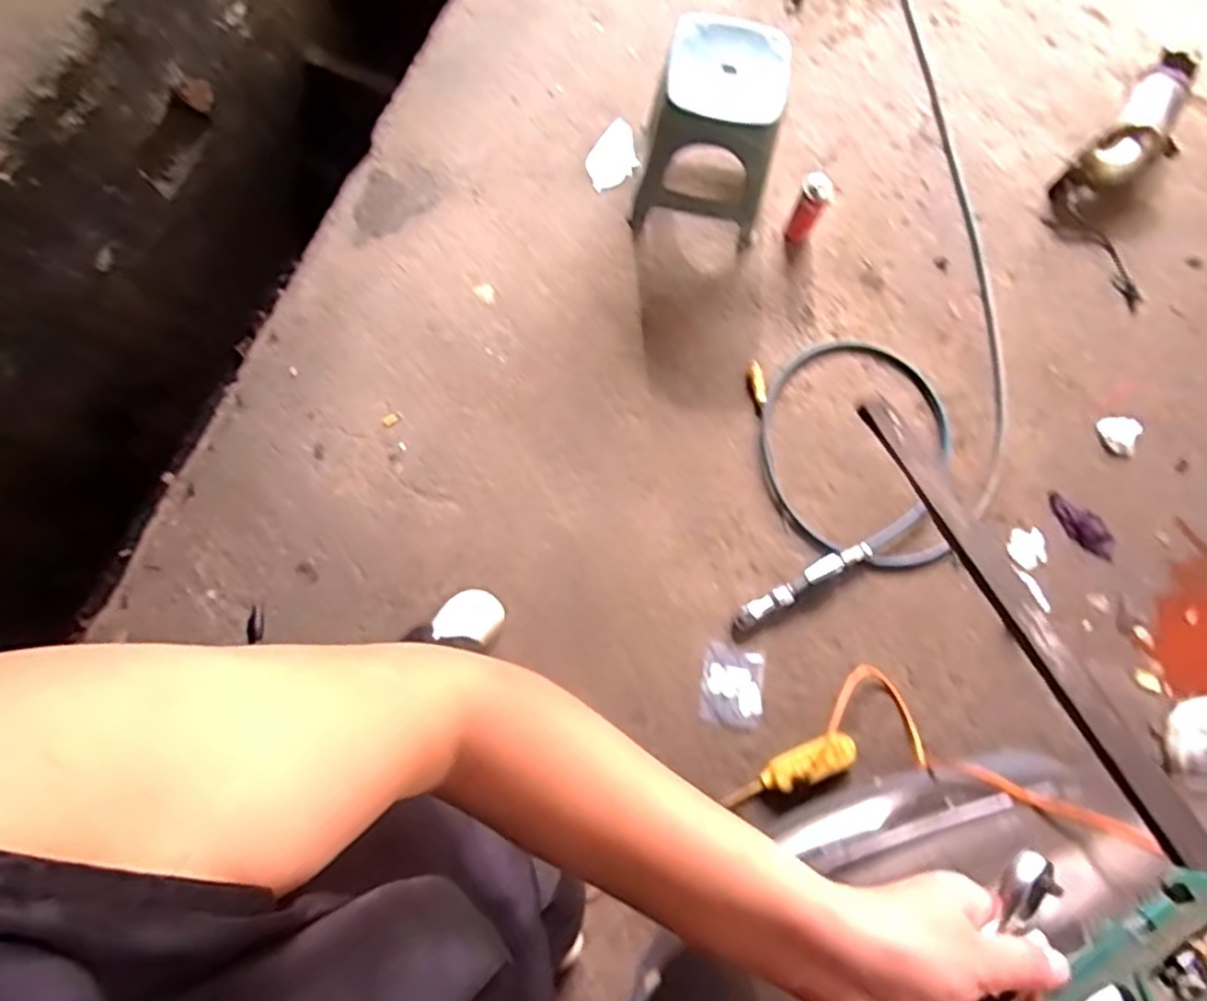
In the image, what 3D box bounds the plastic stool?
[{"bbox_3d":[0.229,-0.813,1.563,0.281,0.361,0.364,8,77,-2],"label":"plastic stool"}]

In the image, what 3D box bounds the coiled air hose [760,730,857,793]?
[{"bbox_3d":[0.398,0.506,1.384,0.194,0.062,0.064,-24,78,-7],"label":"coiled air hose"}]

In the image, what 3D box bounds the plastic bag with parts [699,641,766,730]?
[{"bbox_3d":[0.264,0.376,1.443,0.126,0.008,0.152,11,77,1],"label":"plastic bag with parts"}]

